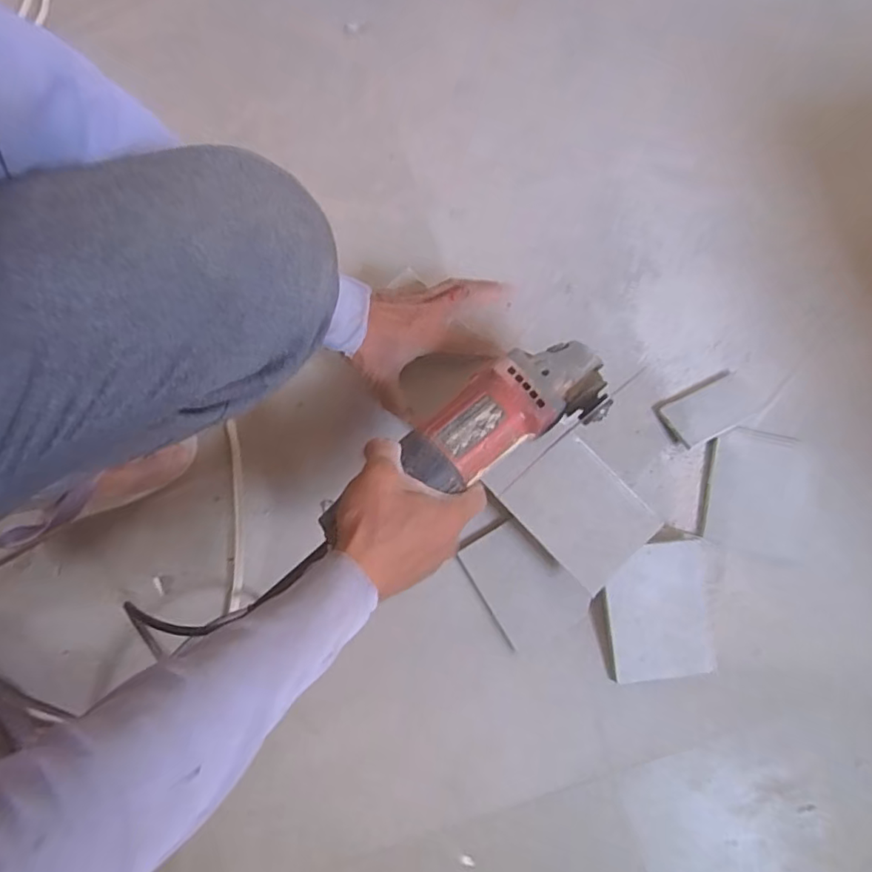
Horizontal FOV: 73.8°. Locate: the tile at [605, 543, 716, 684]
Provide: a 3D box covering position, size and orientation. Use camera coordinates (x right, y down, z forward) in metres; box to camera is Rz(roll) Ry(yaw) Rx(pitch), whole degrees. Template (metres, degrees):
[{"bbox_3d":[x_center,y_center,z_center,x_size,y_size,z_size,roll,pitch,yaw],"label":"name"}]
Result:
[{"bbox_3d":[0.207,0.163,0.541,0.096,0.006,0.121,-3,87,-4],"label":"tile"}]

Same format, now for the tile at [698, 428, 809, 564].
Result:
[{"bbox_3d":[0.320,0.056,0.581,0.095,0.008,0.122,14,76,5],"label":"tile"}]

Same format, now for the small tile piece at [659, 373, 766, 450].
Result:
[{"bbox_3d":[0.288,-0.029,0.599,0.100,0.011,0.051,-26,76,-6],"label":"small tile piece"}]

